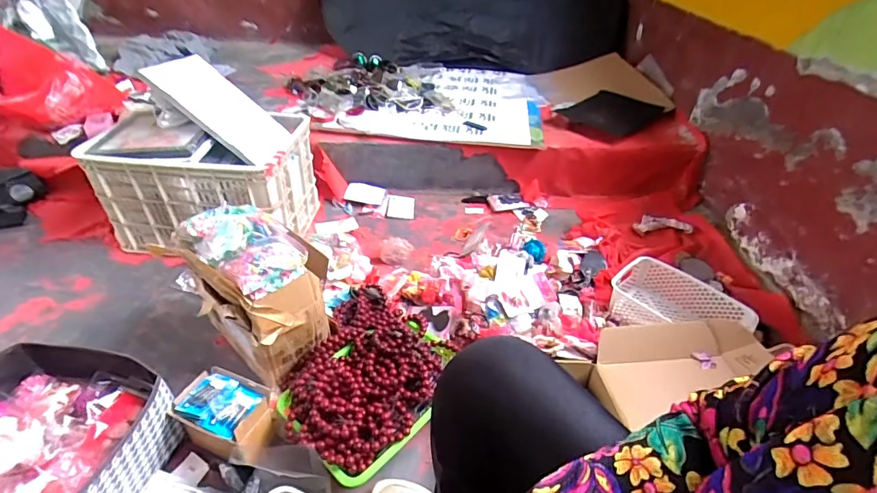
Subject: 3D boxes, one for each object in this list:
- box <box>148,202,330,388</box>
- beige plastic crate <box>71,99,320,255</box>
[{"bbox_3d":[-0.377,0.084,0.916,0.273,0.288,0.195,24,42,24],"label":"box"},{"bbox_3d":[-0.653,-0.192,1.325,0.502,0.327,0.360,5,38,2],"label":"beige plastic crate"}]

